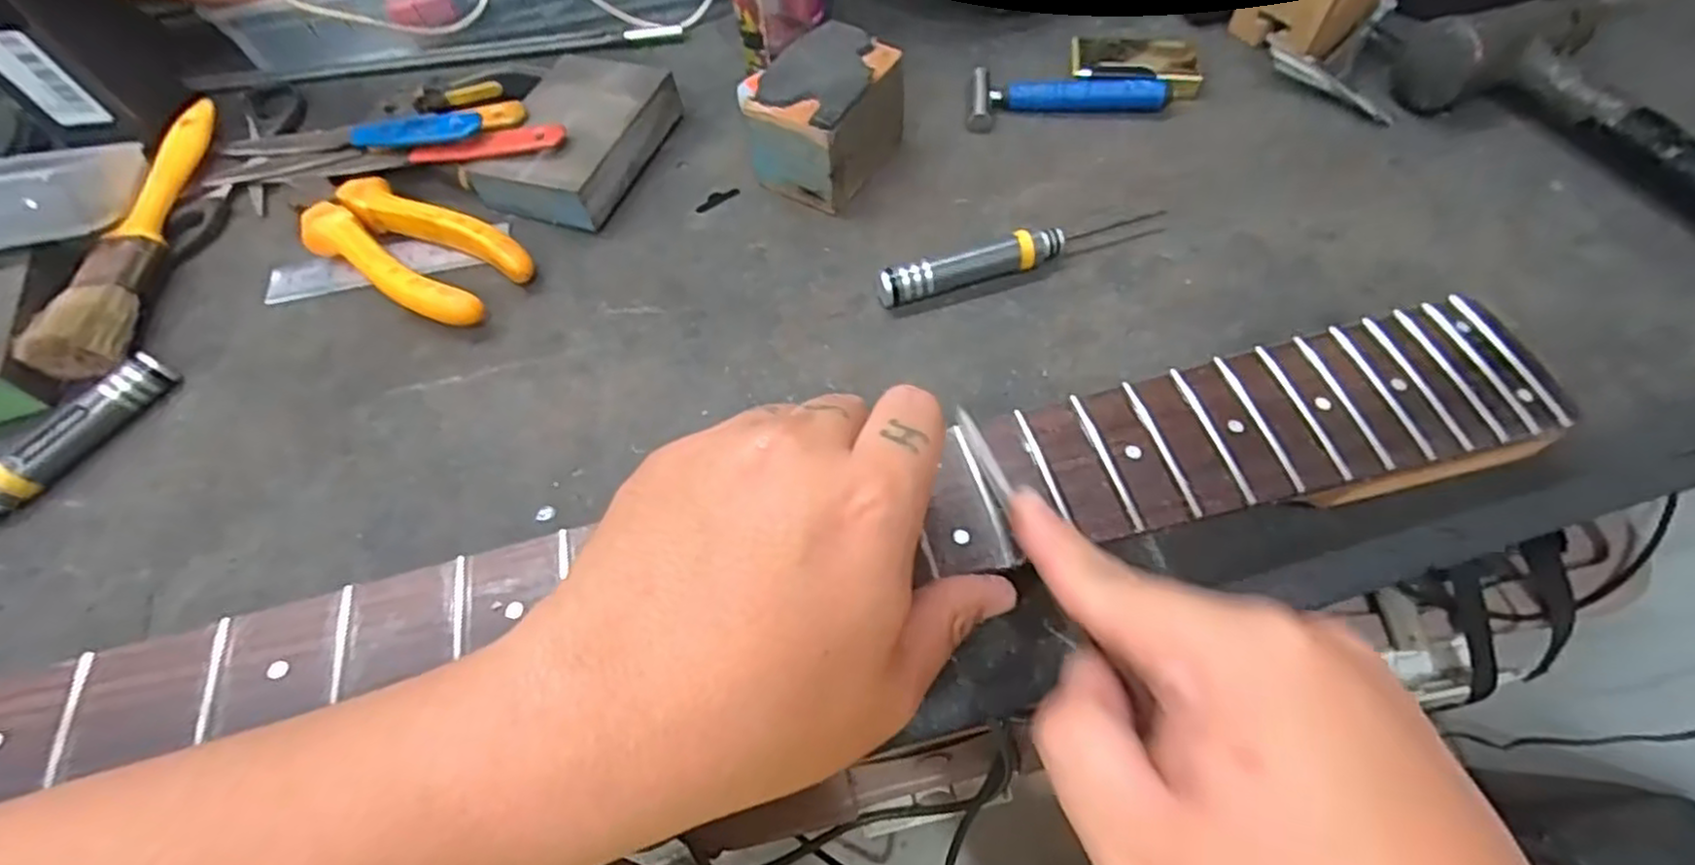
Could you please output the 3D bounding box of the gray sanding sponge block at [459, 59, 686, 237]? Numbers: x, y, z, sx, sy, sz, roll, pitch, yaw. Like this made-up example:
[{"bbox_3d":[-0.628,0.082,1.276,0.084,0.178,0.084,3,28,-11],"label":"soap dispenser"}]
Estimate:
[{"bbox_3d":[-0.145,-0.157,0.384,0.074,0.030,0.099,18,64,12],"label":"gray sanding sponge block"}]

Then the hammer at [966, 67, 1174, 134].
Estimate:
[{"bbox_3d":[0.121,-0.184,0.393,0.106,0.014,0.036,2,62,4],"label":"hammer"}]

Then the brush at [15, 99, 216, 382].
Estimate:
[{"bbox_3d":[-0.358,-0.108,0.366,0.033,0.027,0.183,-7,62,-1],"label":"brush"}]

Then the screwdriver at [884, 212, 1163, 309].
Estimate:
[{"bbox_3d":[0.083,-0.084,0.338,0.139,0.018,0.015,-19,63,-7],"label":"screwdriver"}]

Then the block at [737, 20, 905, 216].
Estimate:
[{"bbox_3d":[-0.011,-0.158,0.363,0.055,0.055,0.075,28,67,17],"label":"block"}]

